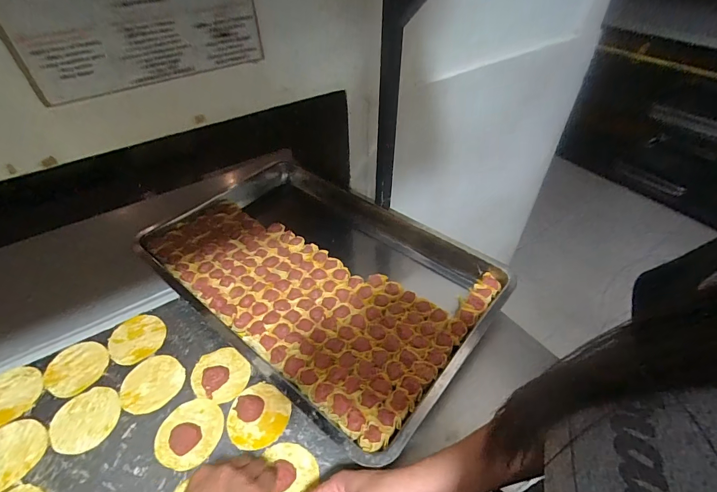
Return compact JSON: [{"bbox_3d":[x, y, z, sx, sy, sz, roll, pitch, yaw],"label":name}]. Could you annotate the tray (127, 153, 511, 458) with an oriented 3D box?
[{"bbox_3d":[-0.090,0.027,0.677,0.623,0.051,0.389,32,53,28],"label":"tray"}]

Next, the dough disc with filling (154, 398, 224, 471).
[{"bbox_3d":[-0.221,0.243,0.487,0.080,0.007,0.083,0,45,0],"label":"dough disc with filling"}]

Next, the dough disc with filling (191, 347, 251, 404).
[{"bbox_3d":[-0.199,0.181,0.538,0.081,0.018,0.077,0,45,0],"label":"dough disc with filling"}]

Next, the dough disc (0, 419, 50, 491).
[{"bbox_3d":[-0.437,0.260,0.464,0.080,0.004,0.080,0,45,0],"label":"dough disc"}]

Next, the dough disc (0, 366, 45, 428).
[{"bbox_3d":[-0.488,0.208,0.519,0.079,0.006,0.086,0,45,0],"label":"dough disc"}]

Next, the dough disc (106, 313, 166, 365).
[{"bbox_3d":[-0.350,0.145,0.587,0.079,0.006,0.080,0,45,0],"label":"dough disc"}]

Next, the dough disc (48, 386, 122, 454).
[{"bbox_3d":[-0.365,0.231,0.499,0.082,0.004,0.081,0,45,0],"label":"dough disc"}]

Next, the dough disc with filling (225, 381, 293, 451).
[{"bbox_3d":[-0.132,0.225,0.498,0.076,0.006,0.083,0,45,0],"label":"dough disc with filling"}]

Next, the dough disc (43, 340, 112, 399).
[{"bbox_3d":[-0.415,0.179,0.549,0.083,0.006,0.082,0,45,0],"label":"dough disc"}]

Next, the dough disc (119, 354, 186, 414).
[{"bbox_3d":[-0.297,0.196,0.535,0.076,0.004,0.082,0,45,0],"label":"dough disc"}]

